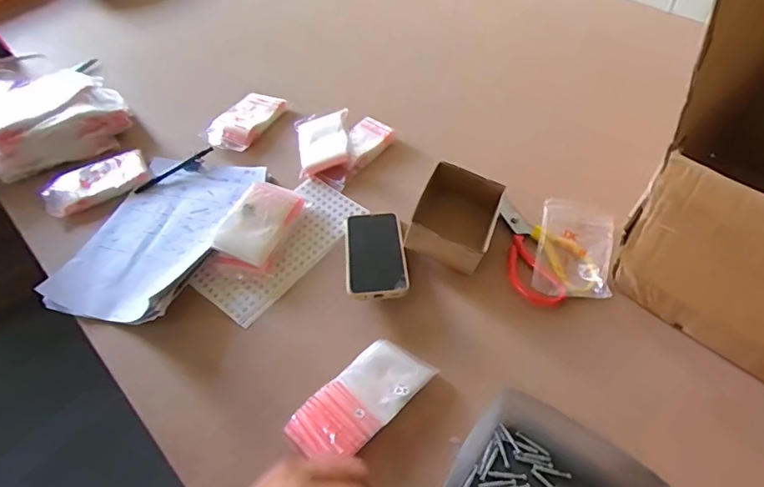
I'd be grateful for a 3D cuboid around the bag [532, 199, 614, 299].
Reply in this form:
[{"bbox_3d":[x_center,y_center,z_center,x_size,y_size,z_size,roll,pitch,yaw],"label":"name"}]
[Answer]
[{"bbox_3d":[0.256,0.006,0.641,0.093,0.024,0.162,13,54,14],"label":"bag"}]

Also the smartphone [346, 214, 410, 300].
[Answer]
[{"bbox_3d":[-0.010,0.008,0.650,0.076,0.019,0.162,-7,41,1],"label":"smartphone"}]

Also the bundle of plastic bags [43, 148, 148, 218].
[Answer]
[{"bbox_3d":[-0.463,-0.102,0.780,0.155,0.033,0.089,-25,54,-15],"label":"bundle of plastic bags"}]

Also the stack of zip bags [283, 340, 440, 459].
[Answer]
[{"bbox_3d":[-0.023,0.168,0.525,0.156,0.023,0.076,-38,59,-23],"label":"stack of zip bags"}]

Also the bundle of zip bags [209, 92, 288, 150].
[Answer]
[{"bbox_3d":[-0.235,-0.228,0.861,0.079,0.021,0.165,23,57,20],"label":"bundle of zip bags"}]

